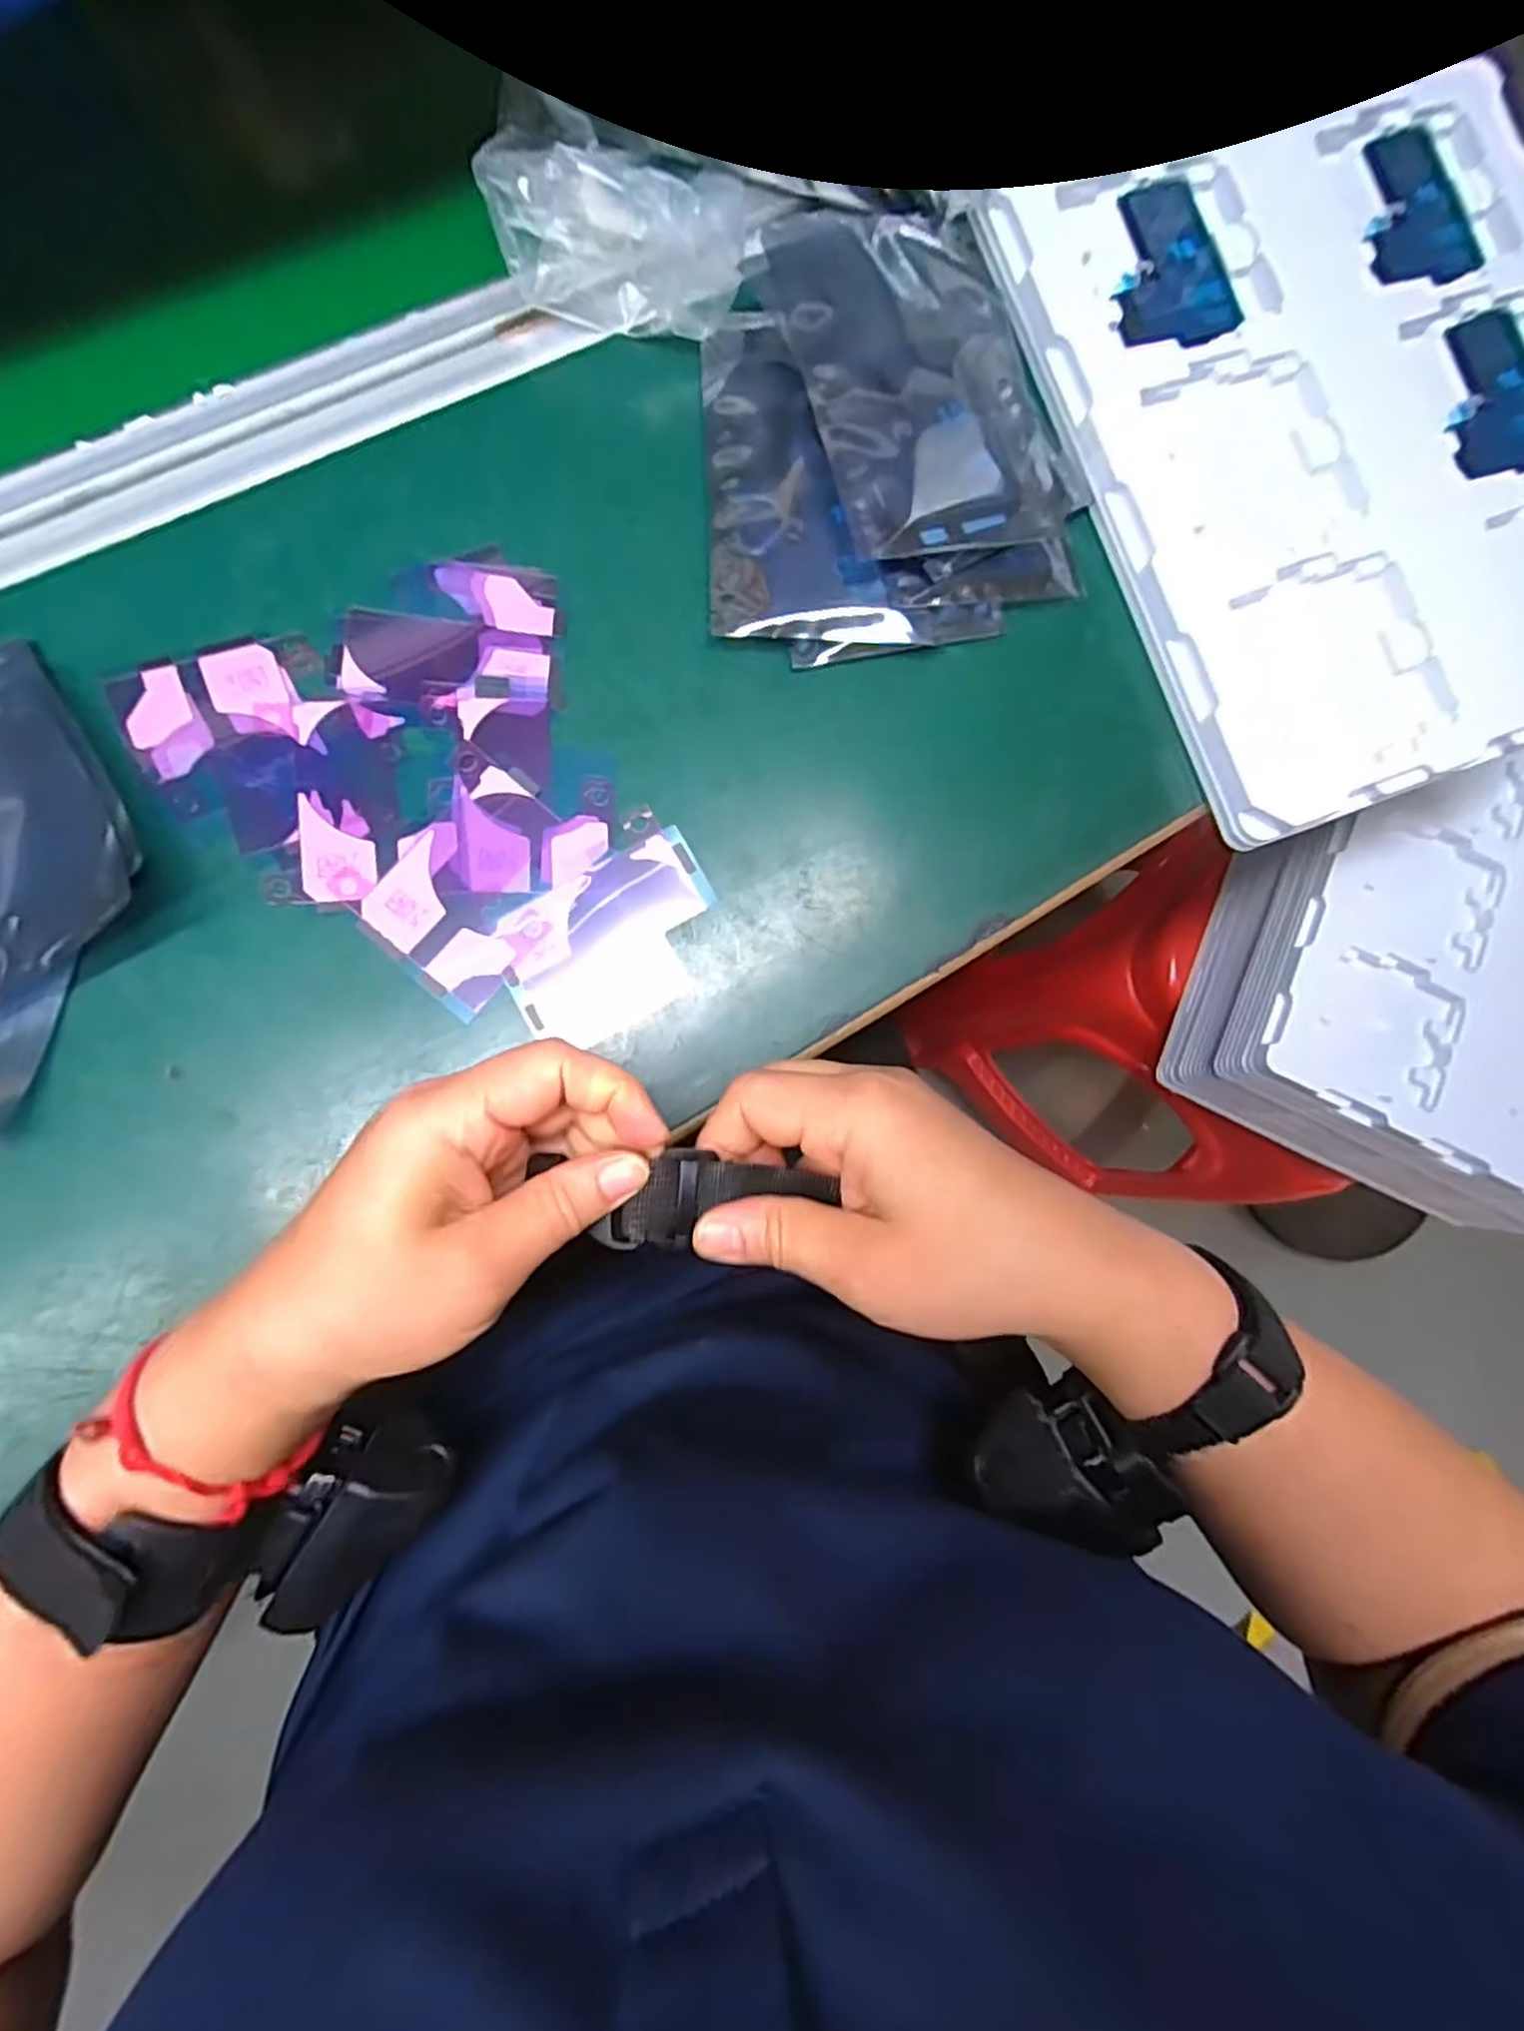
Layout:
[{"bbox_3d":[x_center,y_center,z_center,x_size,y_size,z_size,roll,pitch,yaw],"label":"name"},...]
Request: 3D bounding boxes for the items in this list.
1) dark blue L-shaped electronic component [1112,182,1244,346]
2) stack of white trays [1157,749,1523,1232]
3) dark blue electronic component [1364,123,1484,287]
[{"bbox_3d":[0.179,-0.334,0.336,0.060,0.004,0.080,-19,82,-7],"label":"dark blue L-shaped electronic component"},{"bbox_3d":[0.497,-0.041,0.556,0.277,0.120,0.320,24,81,-3],"label":"stack of white trays"},{"bbox_3d":[0.304,-0.380,0.353,0.067,0.006,0.085,-17,83,-12],"label":"dark blue electronic component"}]

